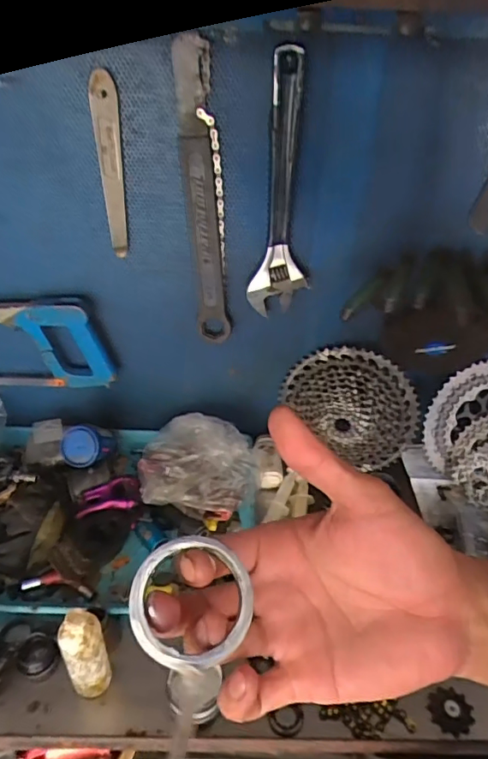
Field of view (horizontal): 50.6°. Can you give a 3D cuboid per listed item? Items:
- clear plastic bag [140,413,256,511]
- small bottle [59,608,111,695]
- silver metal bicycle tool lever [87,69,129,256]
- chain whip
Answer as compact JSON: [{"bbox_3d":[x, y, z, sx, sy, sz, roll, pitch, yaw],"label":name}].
[{"bbox_3d":[-0.062,0.110,0.713,0.153,0.061,0.128,3,35,1],"label":"clear plastic bag"},{"bbox_3d":[-0.152,0.264,0.496,0.037,0.104,0.029,-17,40,-25],"label":"small bottle"},{"bbox_3d":[-0.143,-0.226,0.563,0.026,0.192,0.011,-1,40,-3],"label":"silver metal bicycle tool lever"},{"bbox_3d":[-0.044,-0.188,0.593,0.042,0.343,0.014,2,40,5],"label":"chain whip"}]

